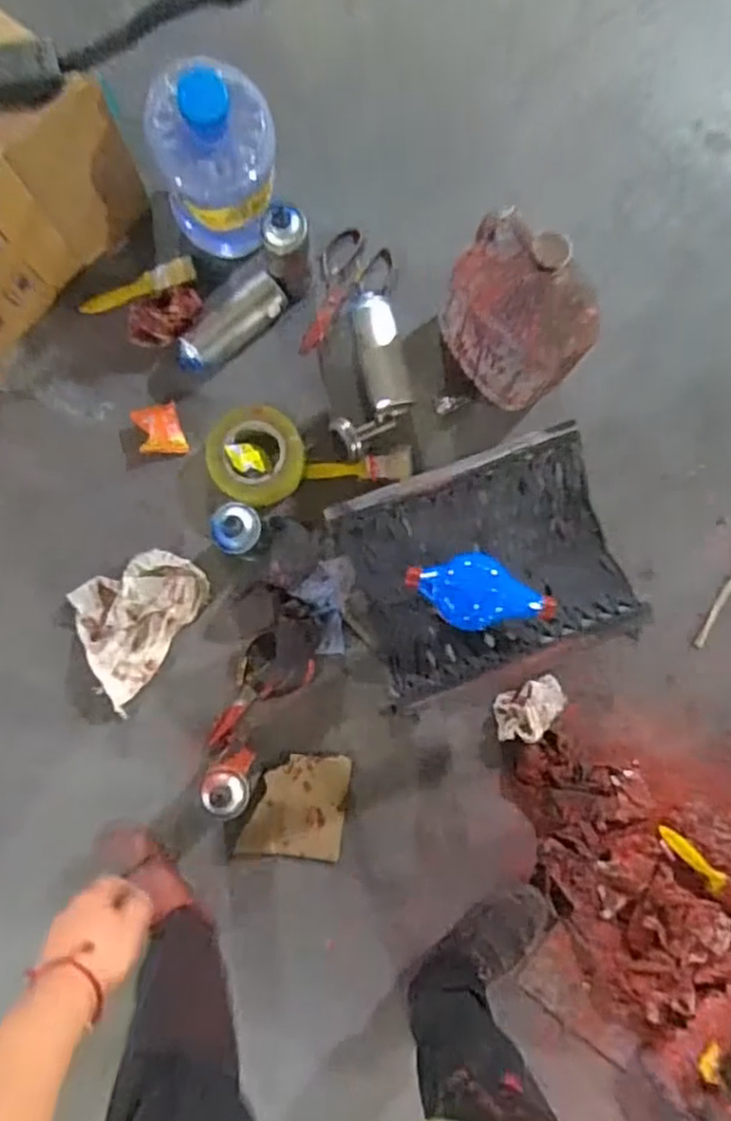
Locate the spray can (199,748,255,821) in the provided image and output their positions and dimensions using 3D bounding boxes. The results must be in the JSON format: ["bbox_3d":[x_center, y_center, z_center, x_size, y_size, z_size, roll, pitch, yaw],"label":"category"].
[{"bbox_3d":[-0.177,0.297,0.972,0.055,0.179,0.066,-30,87,-3],"label":"spray can"}]

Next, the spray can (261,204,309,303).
[{"bbox_3d":[-0.107,-0.427,1.003,0.061,0.179,0.058,0,86,0],"label":"spray can"}]

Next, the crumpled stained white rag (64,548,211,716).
[{"bbox_3d":[-0.352,0.083,1.054,0.162,0.048,0.235,36,87,3],"label":"crumpled stained white rag"}]

